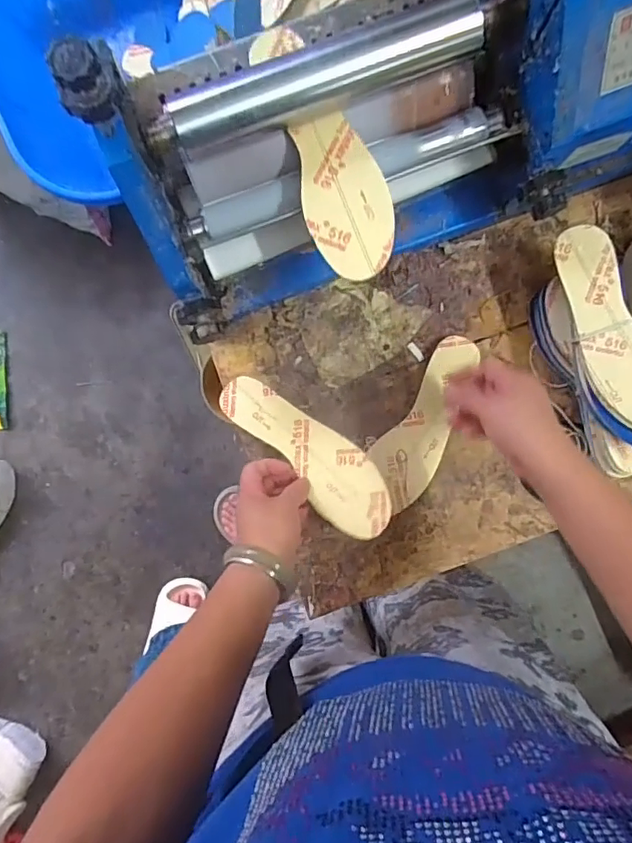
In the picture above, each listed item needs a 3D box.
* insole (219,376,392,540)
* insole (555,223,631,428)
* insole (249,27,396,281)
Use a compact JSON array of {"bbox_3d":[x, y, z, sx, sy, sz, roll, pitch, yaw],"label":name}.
[{"bbox_3d":[-0.009,0.030,0.567,0.072,0.007,0.224,-44,79,-5],"label":"insole"},{"bbox_3d":[0.292,-0.090,0.517,0.074,0.019,0.209,-23,79,14],"label":"insole"},{"bbox_3d":[0.011,-0.233,0.455,0.072,0.007,0.223,-19,89,3],"label":"insole"}]

